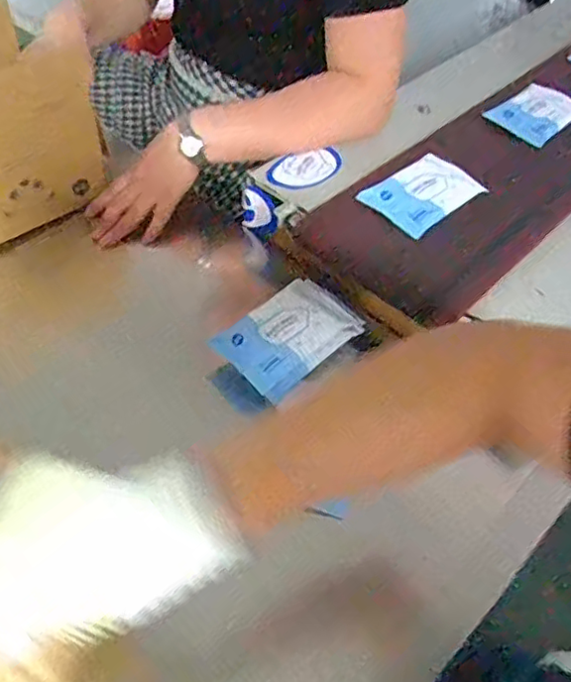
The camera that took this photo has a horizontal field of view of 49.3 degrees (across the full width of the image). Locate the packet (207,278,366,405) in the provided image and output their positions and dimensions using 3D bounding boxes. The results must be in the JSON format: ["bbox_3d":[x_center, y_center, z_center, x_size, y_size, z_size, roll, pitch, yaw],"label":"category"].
[{"bbox_3d":[0.006,-0.011,0.636,0.089,0.031,0.149,36,59,24],"label":"packet"}]

